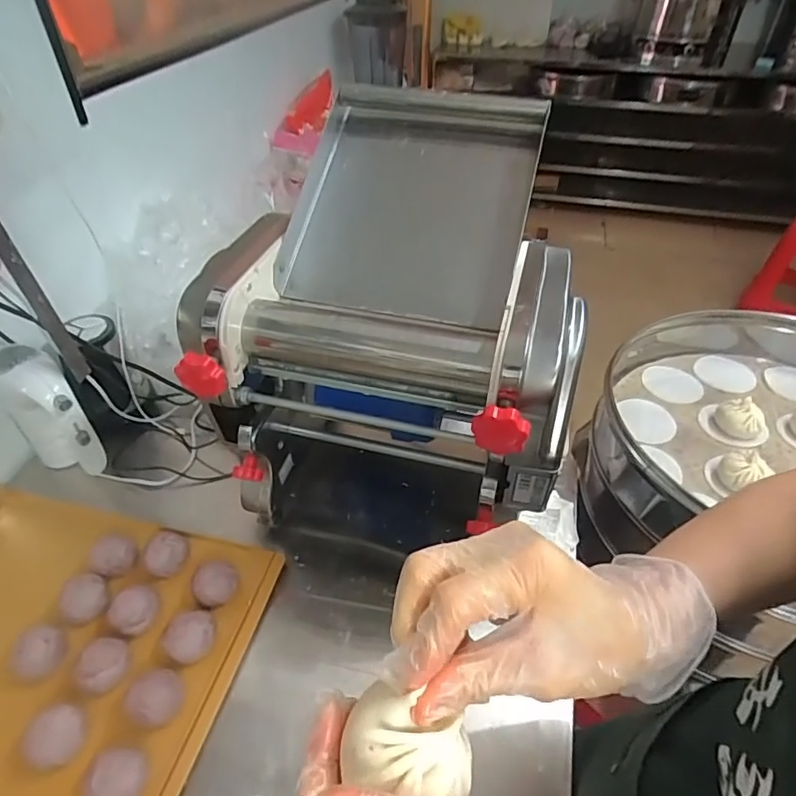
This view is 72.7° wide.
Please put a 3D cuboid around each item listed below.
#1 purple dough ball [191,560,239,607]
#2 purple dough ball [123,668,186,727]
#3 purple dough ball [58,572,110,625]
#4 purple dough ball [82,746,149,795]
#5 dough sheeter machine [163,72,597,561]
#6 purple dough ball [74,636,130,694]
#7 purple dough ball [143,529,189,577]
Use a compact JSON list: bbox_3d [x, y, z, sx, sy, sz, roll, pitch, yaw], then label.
[{"bbox_3d":[-0.217,0.224,0.645,0.051,0.038,0.046,-19,46,-20],"label":"purple dough ball"},{"bbox_3d":[-0.247,0.302,0.551,0.050,0.038,0.049,0,43,0],"label":"purple dough ball"},{"bbox_3d":[-0.367,0.238,0.635,0.049,0.032,0.054,-23,48,-24],"label":"purple dough ball"},{"bbox_3d":[-0.261,0.353,0.500,0.054,0.034,0.052,0,43,0],"label":"purple dough ball"},{"bbox_3d":[0.005,-0.050,0.663,0.369,0.484,0.395,11,43,11],"label":"dough sheeter machine"},{"bbox_3d":[-0.314,0.286,0.578,0.049,0.040,0.044,-23,47,-23],"label":"purple dough ball"},{"bbox_3d":[-0.289,0.194,0.677,0.053,0.039,0.053,-23,47,-23],"label":"purple dough ball"}]

